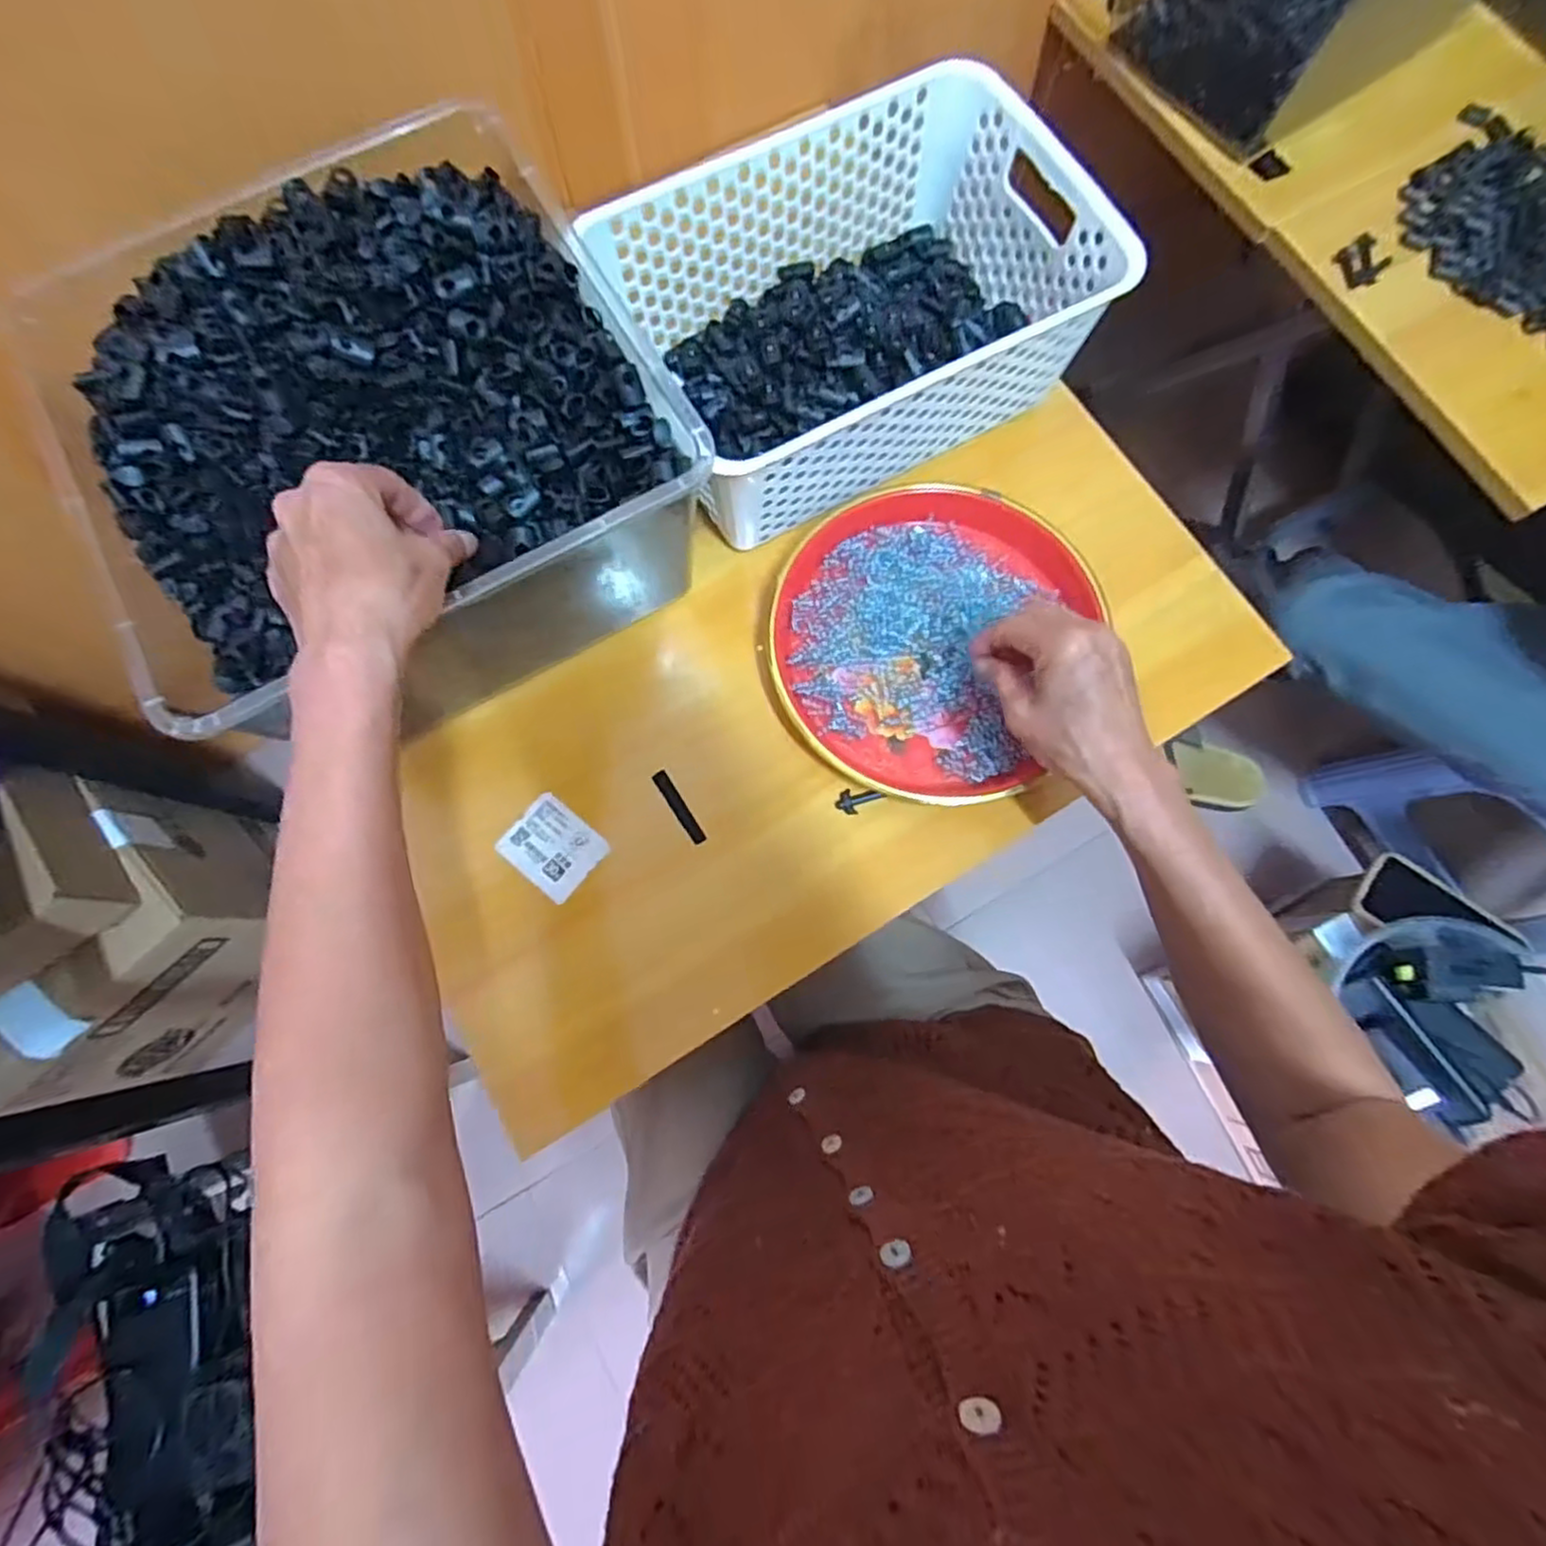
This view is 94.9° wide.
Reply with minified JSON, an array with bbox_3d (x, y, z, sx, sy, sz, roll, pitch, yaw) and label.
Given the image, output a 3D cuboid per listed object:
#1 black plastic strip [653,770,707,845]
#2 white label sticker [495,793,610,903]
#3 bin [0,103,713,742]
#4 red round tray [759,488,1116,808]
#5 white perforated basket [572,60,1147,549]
[{"bbox_3d":[-0.061,0.022,0.462,0.009,0.004,0.055,-32,80,-7],"label":"black plastic strip"},{"bbox_3d":[-0.141,0.048,0.456,0.058,0.004,0.048,40,80,8],"label":"white label sticker"},{"bbox_3d":[-0.222,-0.190,0.441,0.286,0.152,0.278,-27,79,-6],"label":"bin"},{"bbox_3d":[0.098,-0.094,0.478,0.196,0.022,0.213,0,78,0],"label":"red round tray"},{"bbox_3d":[0.050,-0.312,0.479,0.287,0.096,0.206,-28,79,-6],"label":"white perforated basket"}]

